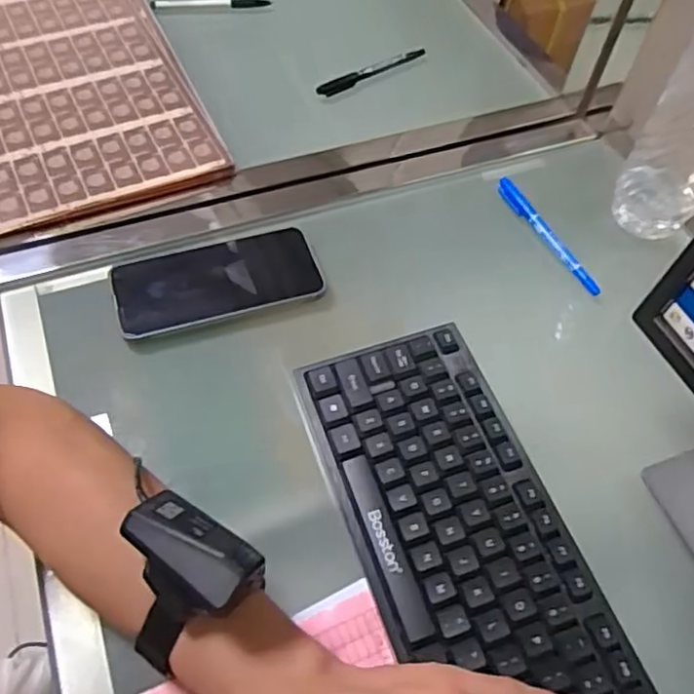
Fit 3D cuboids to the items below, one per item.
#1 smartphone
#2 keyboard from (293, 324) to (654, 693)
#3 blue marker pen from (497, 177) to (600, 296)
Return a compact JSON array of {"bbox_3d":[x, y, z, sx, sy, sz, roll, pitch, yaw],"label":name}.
[{"bbox_3d":[-0.102,-0.052,0.515,0.157,0.016,0.079,-14,58,-13],"label":"smartphone"},{"bbox_3d":[0.095,0.174,0.357,0.122,0.017,0.425,-16,59,-14],"label":"keyboard"},{"bbox_3d":[0.172,-0.098,0.563,0.014,0.015,0.135,-23,60,-18],"label":"blue marker pen"}]

